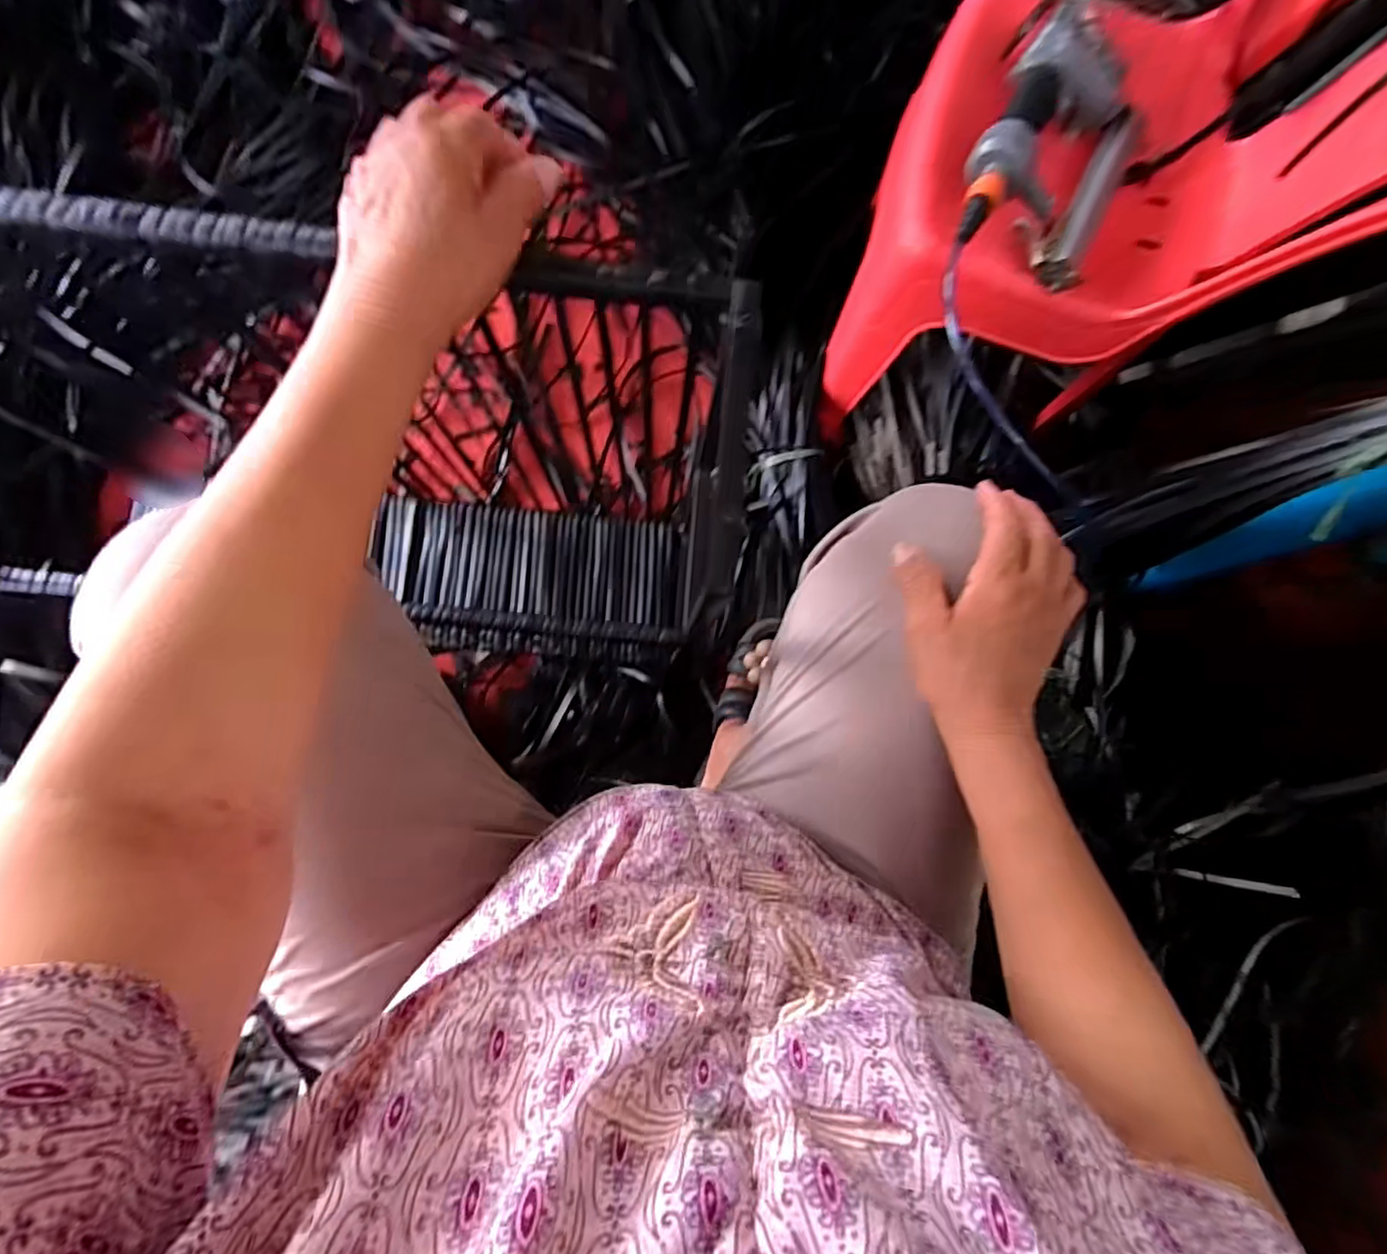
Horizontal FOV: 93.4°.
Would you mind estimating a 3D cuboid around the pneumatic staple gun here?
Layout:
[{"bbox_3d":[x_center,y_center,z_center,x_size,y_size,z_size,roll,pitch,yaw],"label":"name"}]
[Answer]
[{"bbox_3d":[0.327,-0.425,0.588,0.140,0.054,0.265,25,81,-1],"label":"pneumatic staple gun"}]

